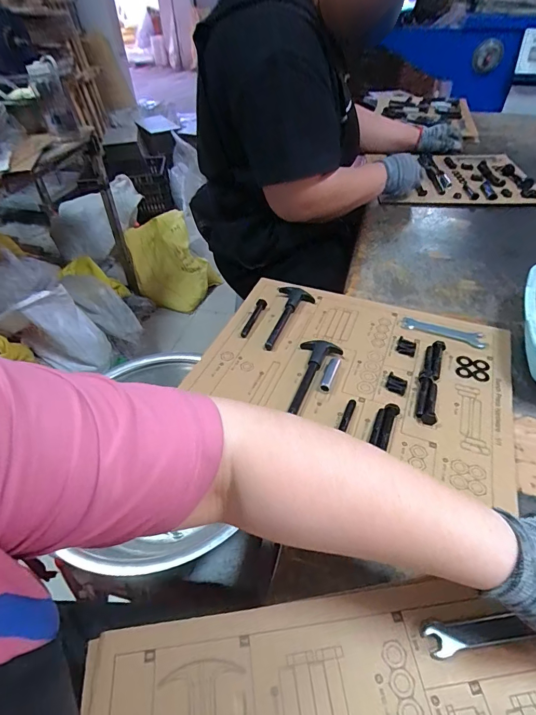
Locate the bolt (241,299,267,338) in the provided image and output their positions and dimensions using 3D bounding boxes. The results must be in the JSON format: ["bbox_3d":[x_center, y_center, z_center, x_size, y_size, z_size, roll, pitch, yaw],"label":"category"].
[{"bbox_3d":[-0.022,-0.058,0.571,0.014,0.016,0.073,17,48,18],"label":"bolt"}]

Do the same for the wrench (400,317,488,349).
[{"bbox_3d":[0.243,-0.036,0.545,0.110,0.004,0.033,13,47,15],"label":"wrench"}]

